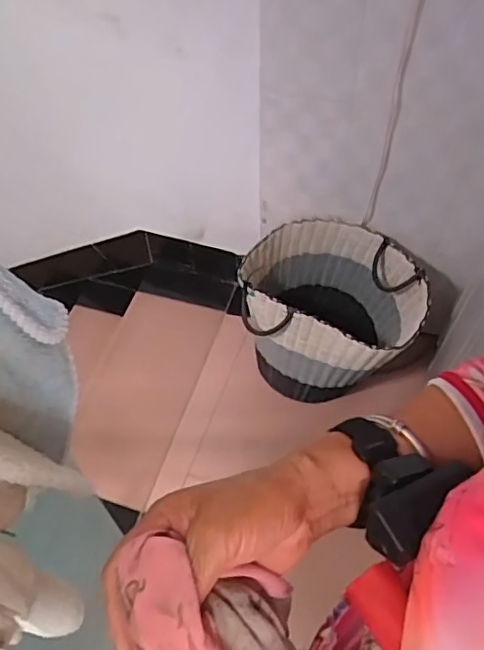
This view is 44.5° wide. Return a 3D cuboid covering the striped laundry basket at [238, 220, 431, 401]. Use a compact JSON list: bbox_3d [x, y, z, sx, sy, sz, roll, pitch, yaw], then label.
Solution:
[{"bbox_3d":[0.205,-0.021,1.405,0.401,0.324,0.296,15,57,11],"label":"striped laundry basket"}]

